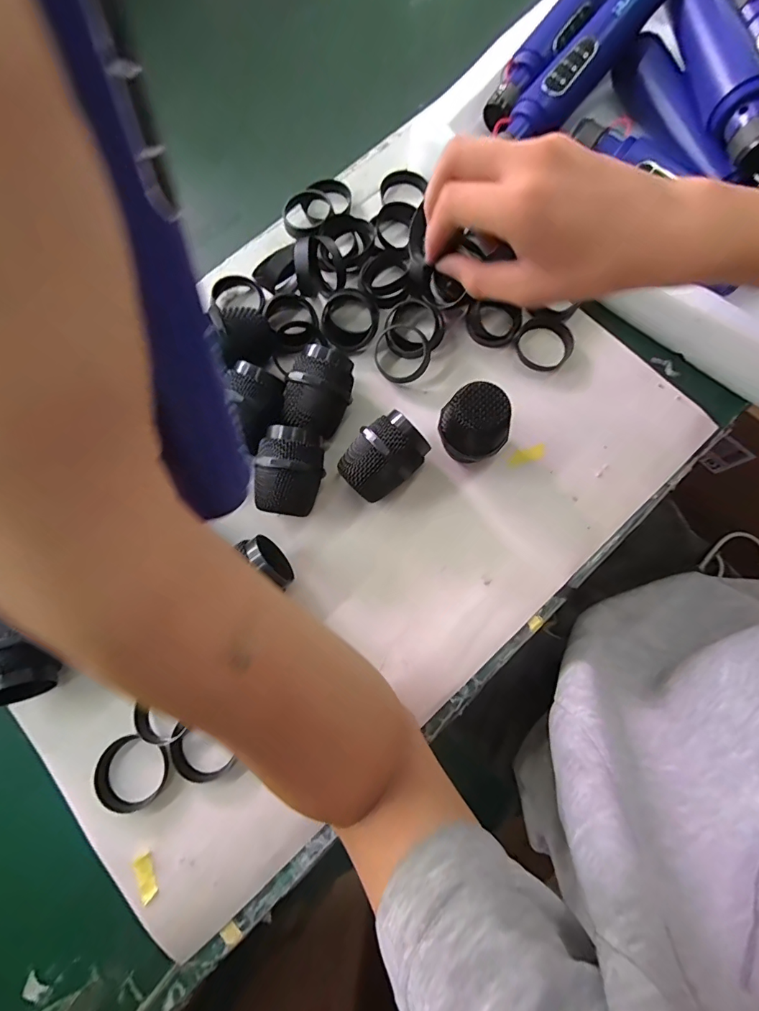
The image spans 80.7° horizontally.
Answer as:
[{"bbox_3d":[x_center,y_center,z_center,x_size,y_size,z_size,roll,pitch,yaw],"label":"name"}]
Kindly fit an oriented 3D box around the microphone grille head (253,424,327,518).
[{"bbox_3d":[-0.062,-0.021,0.315,0.042,0.049,0.058,8,77,3],"label":"microphone grille head"}]

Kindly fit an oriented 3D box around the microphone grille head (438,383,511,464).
[{"bbox_3d":[0.065,-0.053,0.316,0.042,0.055,0.044,0,76,1],"label":"microphone grille head"}]

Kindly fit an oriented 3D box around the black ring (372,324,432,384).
[{"bbox_3d":[0.018,-0.120,0.352,0.045,0.012,0.045,2,98,12],"label":"black ring"}]

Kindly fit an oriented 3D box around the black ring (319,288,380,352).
[{"bbox_3d":[-0.024,-0.149,0.358,0.046,0.021,0.043,0,76,1],"label":"black ring"}]

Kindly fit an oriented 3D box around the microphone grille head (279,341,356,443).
[{"bbox_3d":[-0.043,-0.079,0.328,0.043,0.049,0.060,18,77,5],"label":"microphone grille head"}]

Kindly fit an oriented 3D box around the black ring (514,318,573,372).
[{"bbox_3d":[0.132,-0.129,0.360,0.042,0.008,0.046,0,76,1],"label":"black ring"}]

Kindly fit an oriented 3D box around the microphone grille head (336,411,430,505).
[{"bbox_3d":[0.003,-0.032,0.316,0.044,0.048,0.057,39,80,9],"label":"microphone grille head"}]

